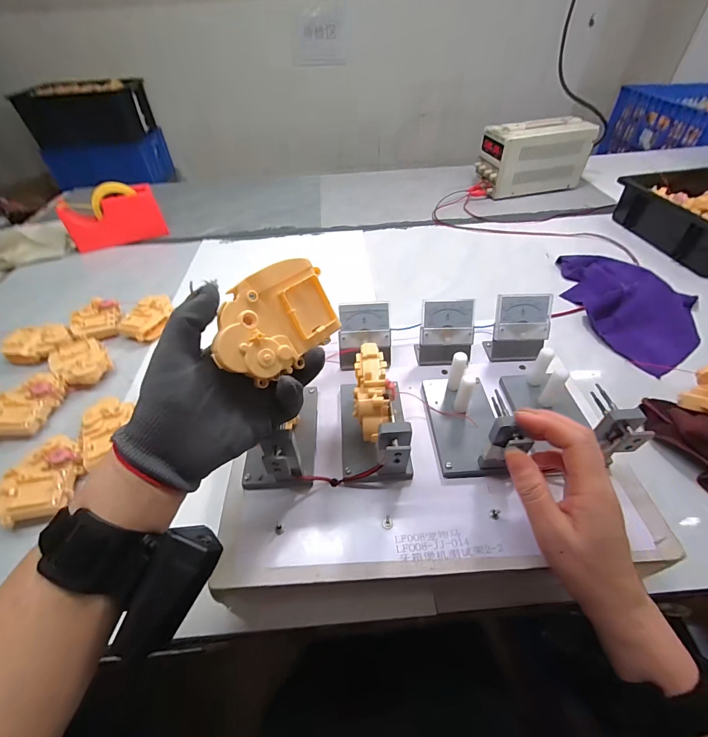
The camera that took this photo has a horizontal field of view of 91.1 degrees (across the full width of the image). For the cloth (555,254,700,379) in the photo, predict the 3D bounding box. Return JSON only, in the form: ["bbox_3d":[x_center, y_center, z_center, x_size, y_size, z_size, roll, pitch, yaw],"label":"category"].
[{"bbox_3d":[0.482,-0.123,0.618,0.203,0.039,0.295,-16,49,-12],"label":"cloth"}]

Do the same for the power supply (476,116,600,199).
[{"bbox_3d":[0.491,-0.577,0.954,0.271,0.156,0.103,-9,47,-5],"label":"power supply"}]

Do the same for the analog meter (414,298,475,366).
[{"bbox_3d":[0.113,-0.045,0.430,0.066,0.072,0.043,1,47,4],"label":"analog meter"}]

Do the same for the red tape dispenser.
[{"bbox_3d":[-0.564,-0.360,0.820,0.200,0.112,0.066,-24,51,-19],"label":"red tape dispenser"}]

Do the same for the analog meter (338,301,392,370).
[{"bbox_3d":[0.013,-0.041,0.424,0.064,0.062,0.045,-5,47,-2],"label":"analog meter"}]

